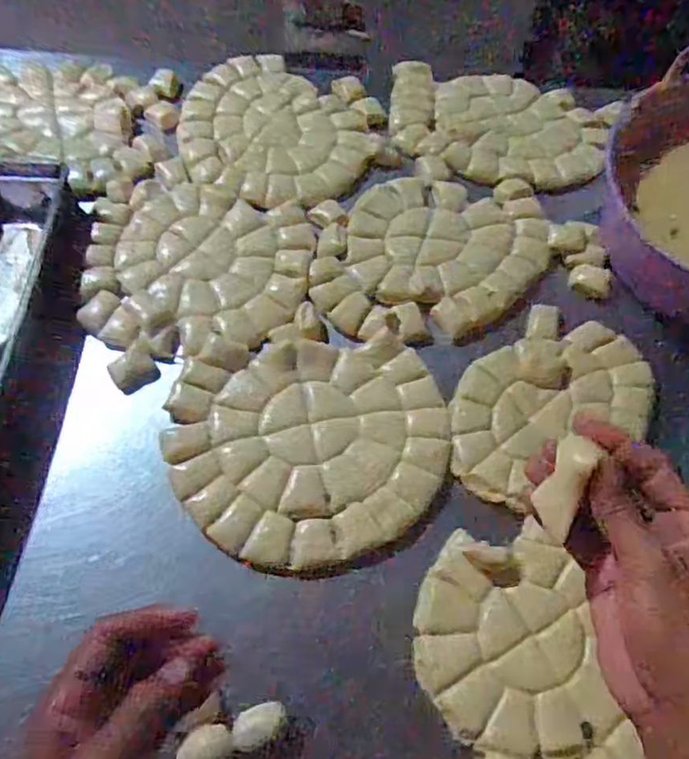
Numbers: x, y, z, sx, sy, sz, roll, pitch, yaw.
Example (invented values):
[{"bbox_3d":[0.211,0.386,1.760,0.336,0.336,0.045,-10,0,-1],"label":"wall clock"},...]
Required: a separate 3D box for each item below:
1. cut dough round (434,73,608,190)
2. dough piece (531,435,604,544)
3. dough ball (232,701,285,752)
[{"bbox_3d":[0.209,-0.306,0.759,0.197,0.013,0.184,1,64,-2],"label":"cut dough round"},{"bbox_3d":[0.116,0.057,0.335,0.018,0.017,0.052,20,95,7],"label":"dough piece"},{"bbox_3d":[-0.062,0.248,0.453,0.038,0.020,0.023,-31,69,-16],"label":"dough ball"}]

